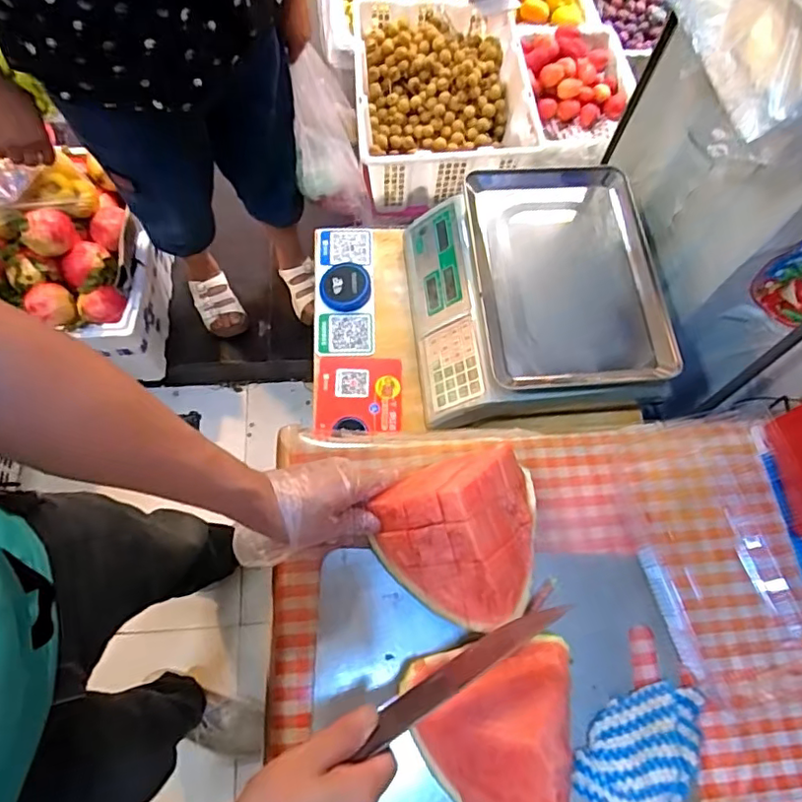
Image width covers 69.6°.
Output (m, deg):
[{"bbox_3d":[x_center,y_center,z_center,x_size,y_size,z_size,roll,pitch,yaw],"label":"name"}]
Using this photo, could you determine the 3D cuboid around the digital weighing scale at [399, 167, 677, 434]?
[{"bbox_3d":[0.188,-0.149,0.820,0.331,0.120,0.361,-4,66,-4],"label":"digital weighing scale"}]

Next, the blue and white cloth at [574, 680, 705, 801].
[{"bbox_3d":[0.220,0.307,0.509,0.094,0.022,0.129,35,69,12],"label":"blue and white cloth"}]

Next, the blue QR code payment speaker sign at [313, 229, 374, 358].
[{"bbox_3d":[-0.089,-0.178,0.896,0.089,0.033,0.229,-2,66,-4],"label":"blue QR code payment speaker sign"}]

